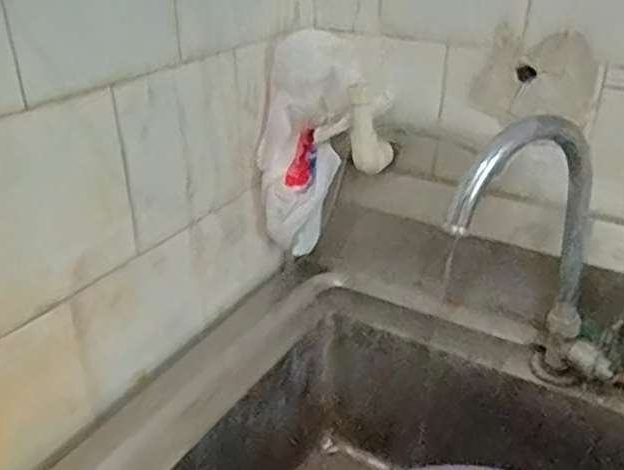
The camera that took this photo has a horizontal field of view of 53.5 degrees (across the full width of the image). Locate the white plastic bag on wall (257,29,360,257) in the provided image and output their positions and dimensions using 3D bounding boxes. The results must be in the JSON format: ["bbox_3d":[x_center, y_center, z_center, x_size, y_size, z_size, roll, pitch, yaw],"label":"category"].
[{"bbox_3d":[-0.007,-0.093,0.645,0.093,0.212,0.065,-21,35,-33],"label":"white plastic bag on wall"}]

